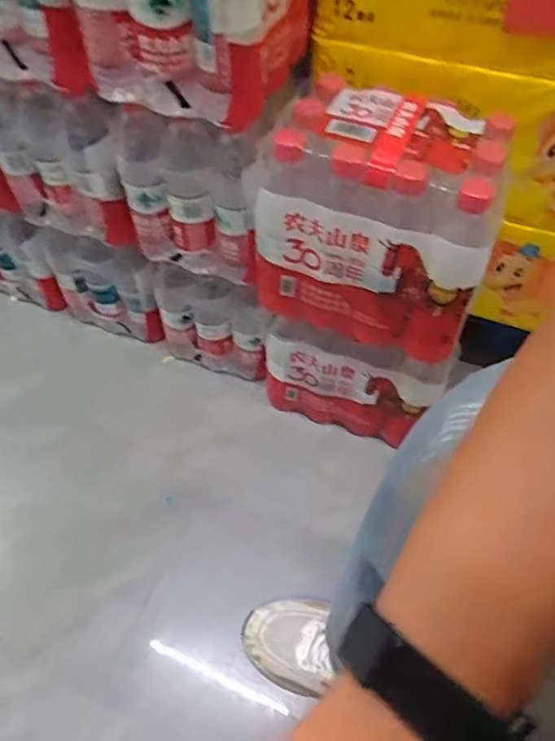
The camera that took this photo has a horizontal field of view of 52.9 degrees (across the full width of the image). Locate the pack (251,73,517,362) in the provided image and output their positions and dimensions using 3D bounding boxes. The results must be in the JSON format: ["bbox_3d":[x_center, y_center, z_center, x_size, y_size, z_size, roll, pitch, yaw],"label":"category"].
[{"bbox_3d":[0.114,-0.181,0.649,0.251,0.211,0.180,19,57,12],"label":"pack"}]

